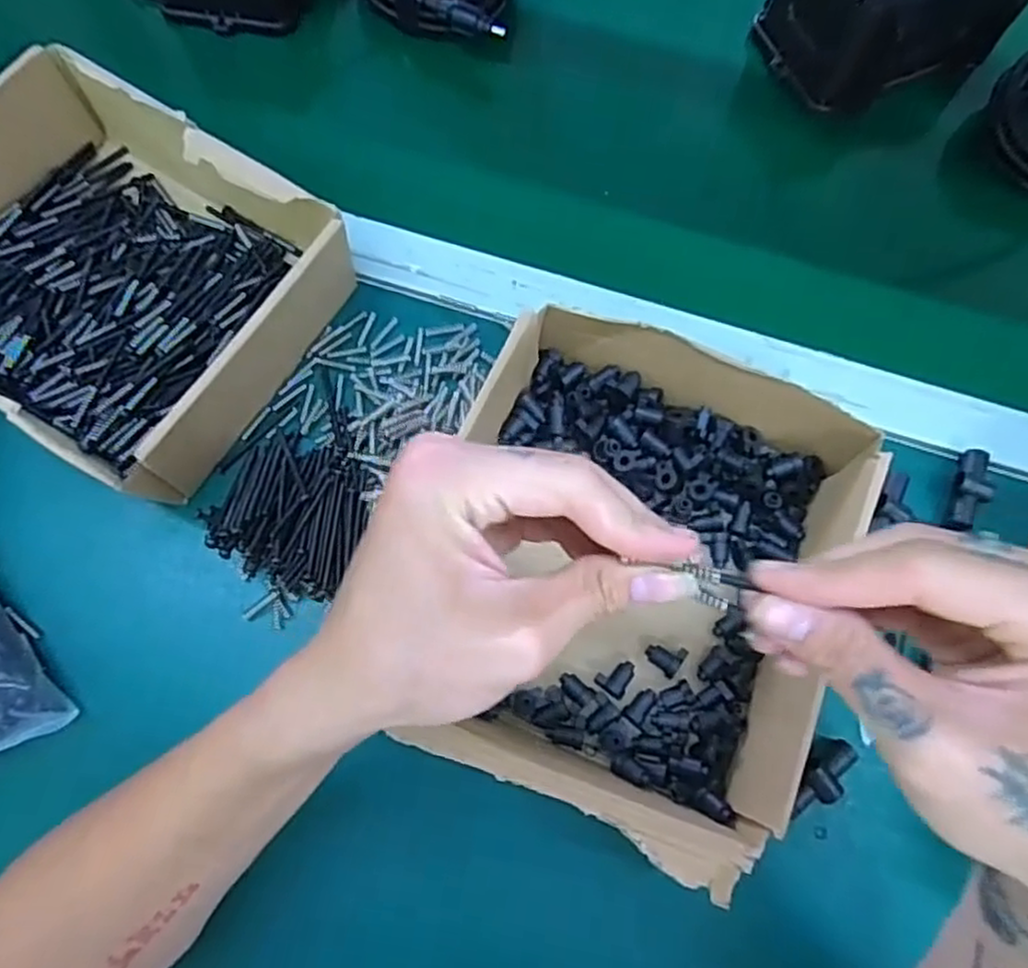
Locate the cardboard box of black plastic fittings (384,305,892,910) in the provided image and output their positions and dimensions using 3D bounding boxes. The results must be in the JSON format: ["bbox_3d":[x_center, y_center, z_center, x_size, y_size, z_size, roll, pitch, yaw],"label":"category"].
[{"bbox_3d":[0.057,0.047,0.390,0.207,0.089,0.255,19,73,4],"label":"cardboard box of black plastic fittings"}]

